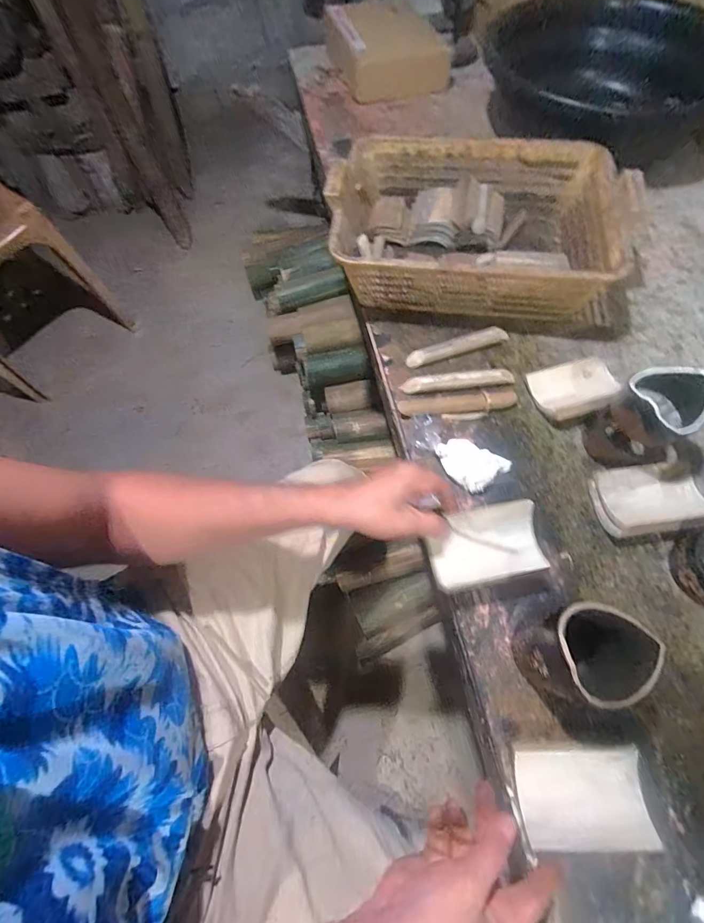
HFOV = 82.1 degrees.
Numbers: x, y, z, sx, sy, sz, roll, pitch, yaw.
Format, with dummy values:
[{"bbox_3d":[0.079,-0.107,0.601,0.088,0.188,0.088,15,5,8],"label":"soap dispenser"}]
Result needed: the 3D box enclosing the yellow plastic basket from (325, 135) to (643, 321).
[{"bbox_3d":[0.180,-0.356,0.625,0.375,0.103,0.282,6,65,3],"label":"yellow plastic basket"}]

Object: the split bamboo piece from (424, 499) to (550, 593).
[{"bbox_3d":[0.140,0.090,0.431,0.116,0.029,0.074,-13,65,-3],"label":"split bamboo piece"}]

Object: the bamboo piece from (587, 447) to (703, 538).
[{"bbox_3d":[0.347,0.040,0.475,0.124,0.032,0.084,-14,65,-3],"label":"bamboo piece"}]

